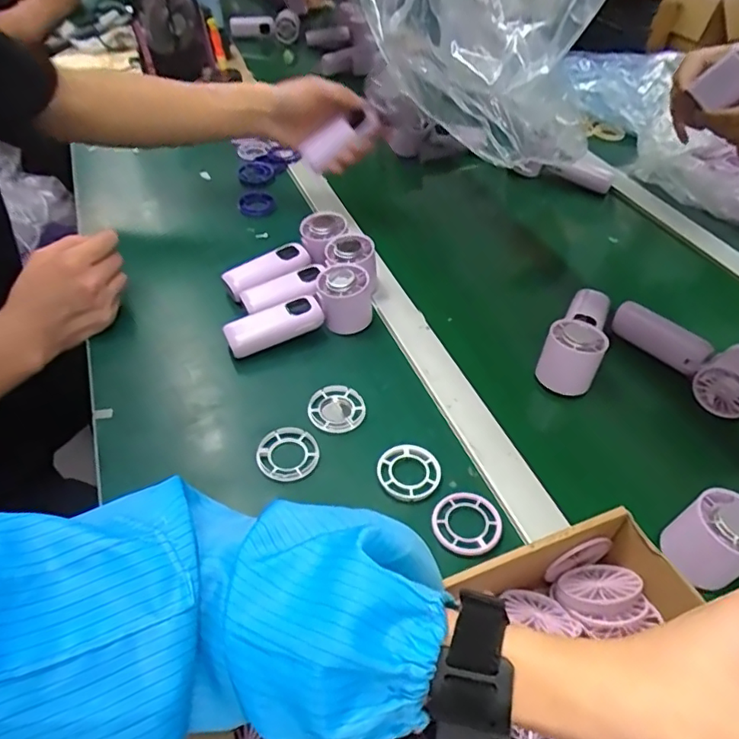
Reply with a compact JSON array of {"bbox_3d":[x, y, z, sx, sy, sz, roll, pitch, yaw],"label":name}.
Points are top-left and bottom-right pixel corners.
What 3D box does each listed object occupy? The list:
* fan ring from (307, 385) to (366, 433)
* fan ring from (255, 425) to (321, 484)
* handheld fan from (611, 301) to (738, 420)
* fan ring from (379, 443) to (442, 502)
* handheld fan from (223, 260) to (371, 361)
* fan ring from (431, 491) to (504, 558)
[{"bbox_3d":[-0.031,0.036,0.528,0.049,0.008,0.052,1,42,-1],"label":"fan ring"},{"bbox_3d":[-0.070,0.071,0.485,0.052,0.008,0.053,1,42,-1],"label":"fan ring"},{"bbox_3d":[0.321,-0.018,0.572,0.044,0.053,0.157,-28,52,-24],"label":"handheld fan"},{"bbox_3d":[0.034,0.086,0.480,0.052,0.008,0.052,1,42,-1],"label":"fan ring"},{"bbox_3d":[-0.073,-0.057,0.597,0.155,0.052,0.052,-23,46,-8],"label":"handheld fan"},{"bbox_3d":[0.077,0.121,0.449,0.054,0.005,0.058,1,42,-1],"label":"fan ring"}]

